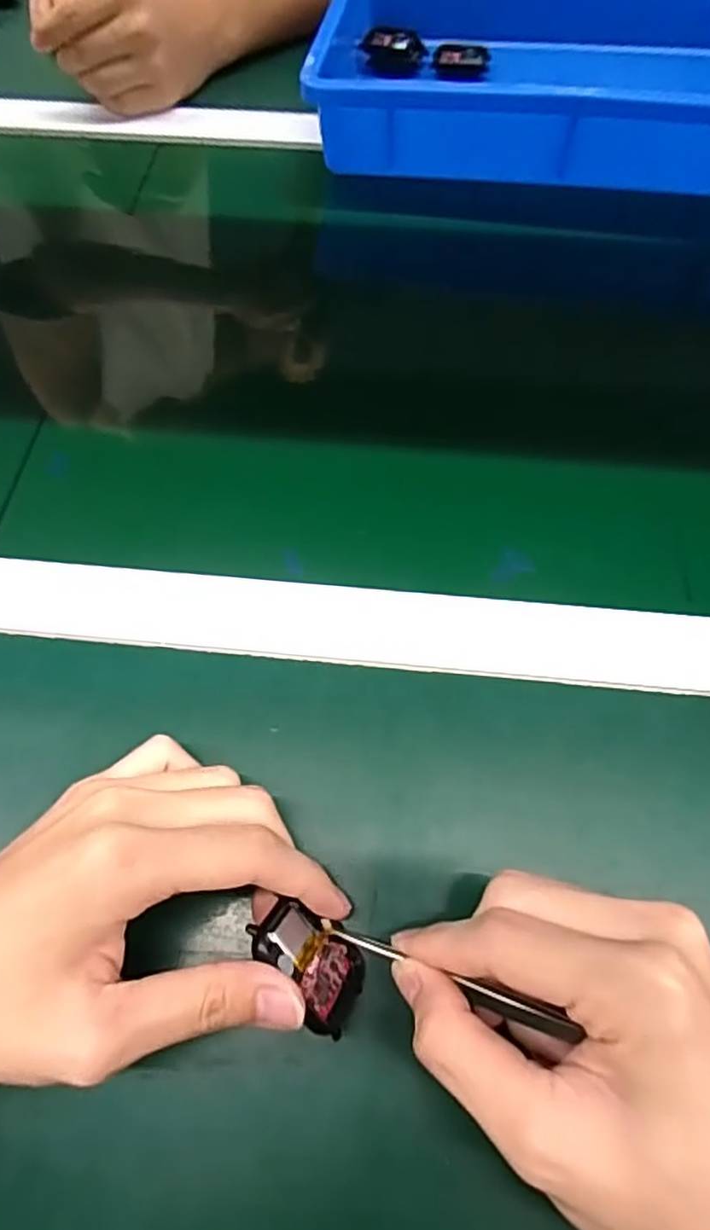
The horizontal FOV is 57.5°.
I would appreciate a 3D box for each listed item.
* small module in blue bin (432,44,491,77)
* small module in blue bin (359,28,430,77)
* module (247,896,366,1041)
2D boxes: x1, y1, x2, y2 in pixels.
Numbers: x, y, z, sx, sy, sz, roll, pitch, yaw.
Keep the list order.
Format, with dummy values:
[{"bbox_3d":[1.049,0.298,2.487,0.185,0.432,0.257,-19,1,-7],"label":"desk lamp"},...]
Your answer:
[{"bbox_3d":[0.092,-0.479,0.559,0.048,0.015,0.023,4,63,3],"label":"small module in blue bin"},{"bbox_3d":[0.033,-0.491,0.561,0.053,0.023,0.038,-2,63,-1],"label":"small module in blue bin"},{"bbox_3d":[-0.016,0.130,0.240,0.012,0.036,0.051,-42,83,26],"label":"module"}]

